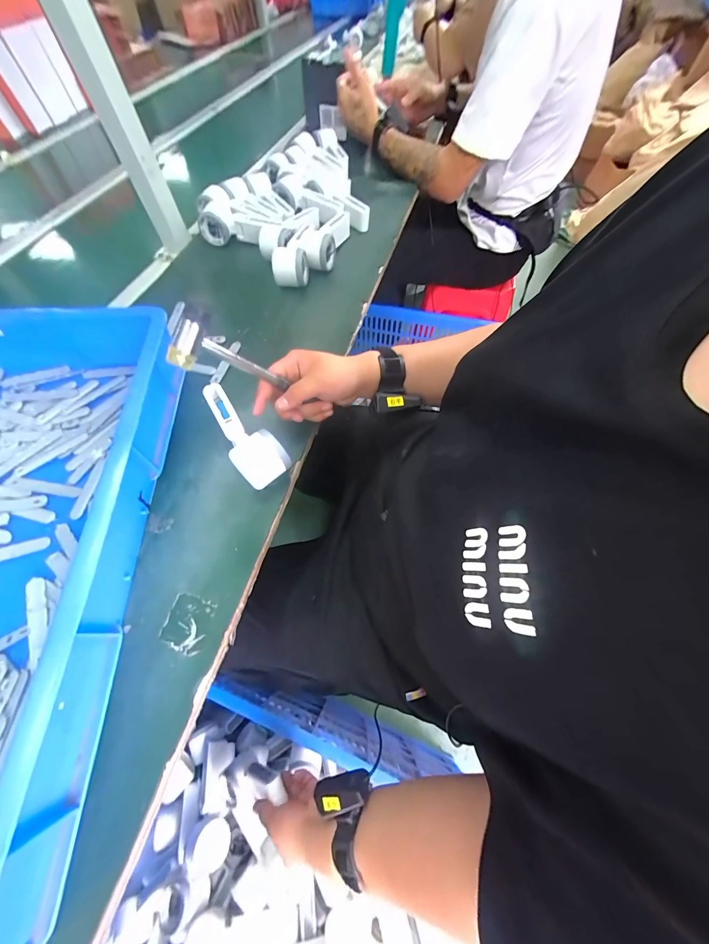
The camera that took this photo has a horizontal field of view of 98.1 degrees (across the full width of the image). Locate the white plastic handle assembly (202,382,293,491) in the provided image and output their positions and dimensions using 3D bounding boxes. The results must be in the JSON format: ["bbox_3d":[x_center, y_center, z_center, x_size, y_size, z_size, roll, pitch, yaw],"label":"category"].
[{"bbox_3d":[-0.147,-0.049,0.406,0.056,0.053,0.161,-34,67,-16],"label":"white plastic handle assembly"}]

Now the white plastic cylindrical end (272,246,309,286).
[{"bbox_3d":[-0.116,-0.371,0.555,0.059,0.052,0.045,-2,62,0],"label":"white plastic cylindrical end"}]

